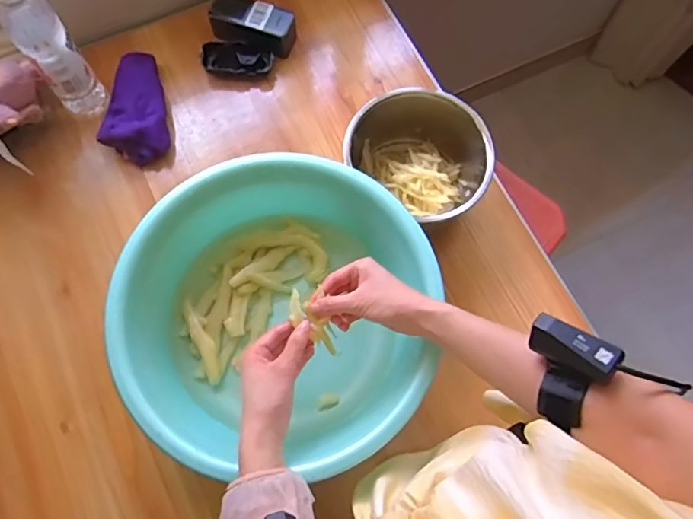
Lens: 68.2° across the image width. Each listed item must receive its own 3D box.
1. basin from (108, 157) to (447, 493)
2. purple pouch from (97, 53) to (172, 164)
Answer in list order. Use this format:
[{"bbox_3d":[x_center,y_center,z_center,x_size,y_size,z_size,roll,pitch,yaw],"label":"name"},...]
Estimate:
[{"bbox_3d":[-0.079,0.072,0.646,0.339,0.134,0.366,1,73,-2],"label":"basin"},{"bbox_3d":[-0.323,-0.229,0.775,0.093,0.051,0.173,-10,73,-5],"label":"purple pouch"}]

